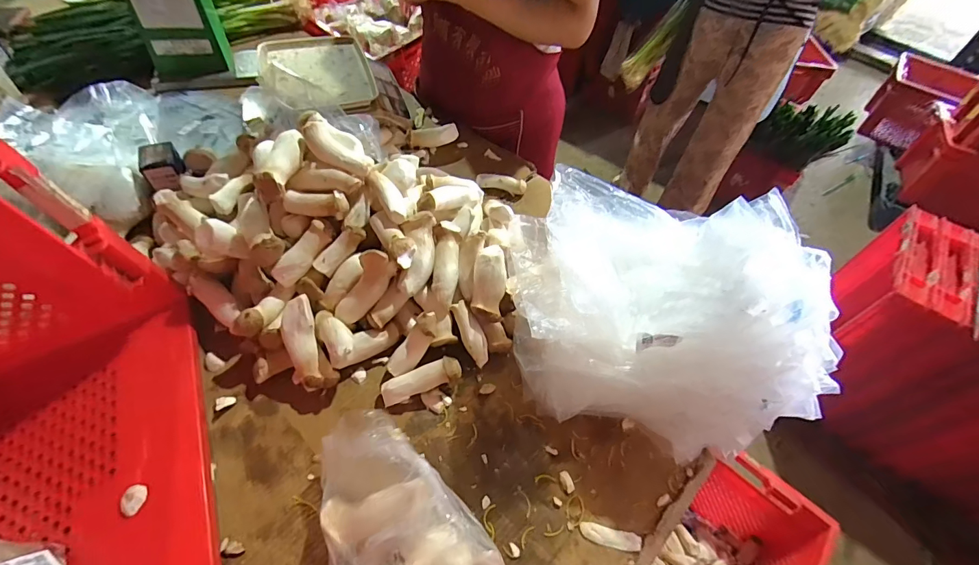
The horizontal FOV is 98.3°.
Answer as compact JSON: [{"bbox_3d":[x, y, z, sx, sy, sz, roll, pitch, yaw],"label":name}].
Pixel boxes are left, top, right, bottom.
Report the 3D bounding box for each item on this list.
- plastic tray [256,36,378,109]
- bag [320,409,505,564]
[{"bbox_3d":[-0.364,-0.444,0.887,0.210,0.019,0.279,-15,55,-17],"label":"plastic tray"},{"bbox_3d":[-0.081,0.228,0.400,0.150,0.077,0.227,-12,54,-14],"label":"bag"}]

